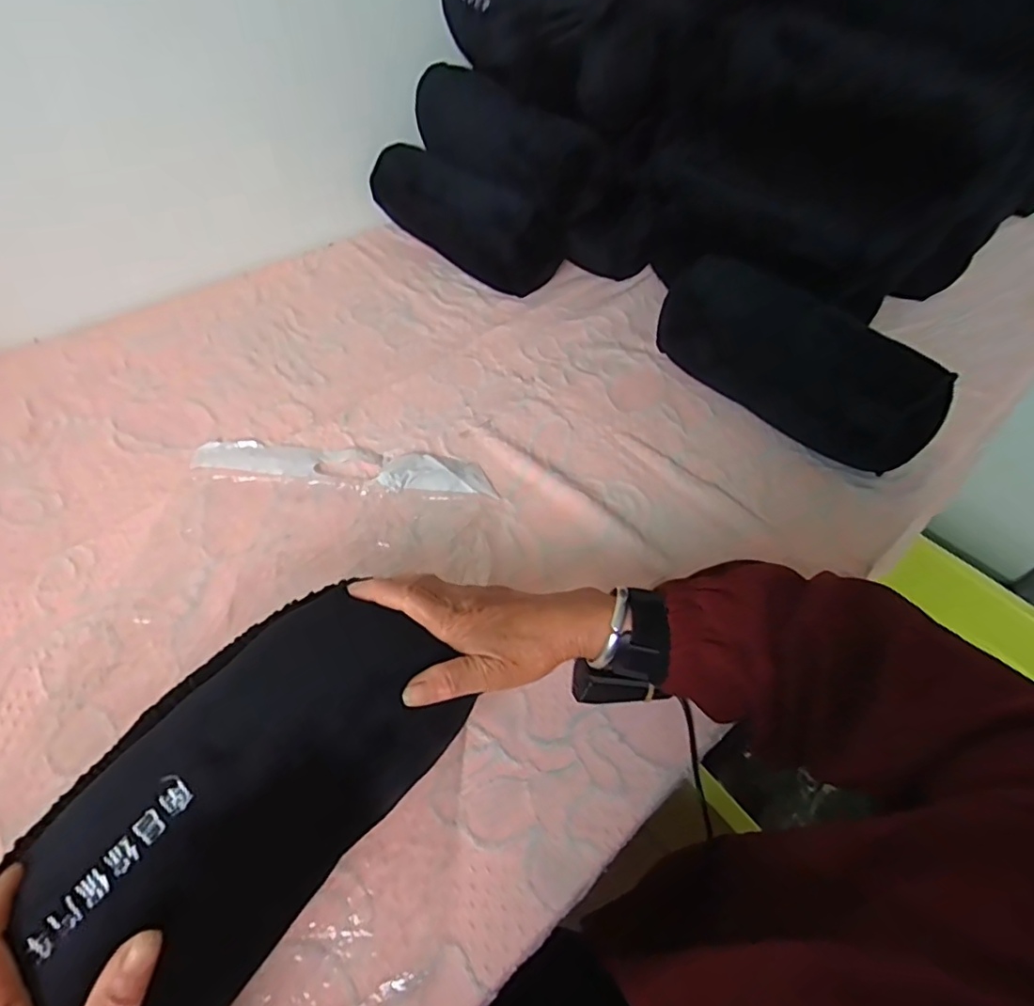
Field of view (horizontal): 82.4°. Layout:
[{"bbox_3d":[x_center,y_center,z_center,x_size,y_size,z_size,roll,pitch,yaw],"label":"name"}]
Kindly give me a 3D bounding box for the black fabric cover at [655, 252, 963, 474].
[{"bbox_3d":[0.290,-0.150,0.628,0.084,0.127,0.299,-32,59,-25],"label":"black fabric cover"}]

